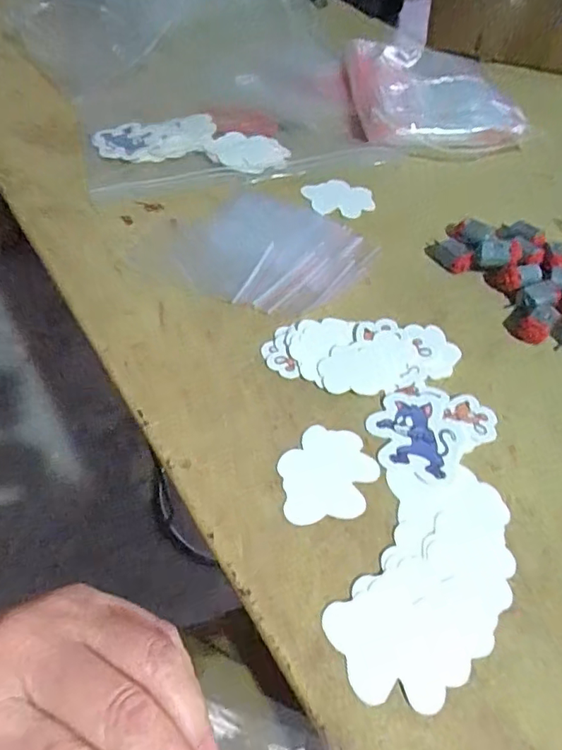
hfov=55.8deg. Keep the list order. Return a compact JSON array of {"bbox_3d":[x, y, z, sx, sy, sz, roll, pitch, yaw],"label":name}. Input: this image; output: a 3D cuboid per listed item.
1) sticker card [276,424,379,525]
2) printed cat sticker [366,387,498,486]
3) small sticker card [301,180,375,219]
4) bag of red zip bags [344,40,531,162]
[{"bbox_3d":[0.027,0.055,0.303,0.054,0.004,0.057,-6,52,-5],"label":"sticker card"},{"bbox_3d":[0.090,0.031,0.321,0.073,0.004,0.057,-35,59,-24],"label":"printed cat sticker"},{"bbox_3d":[0.052,-0.156,0.470,0.059,0.004,0.052,-11,54,-15],"label":"small sticker card"},{"bbox_3d":[0.153,-0.294,0.555,0.159,0.036,0.178,-4,52,-4],"label":"bag of red zip bags"}]

